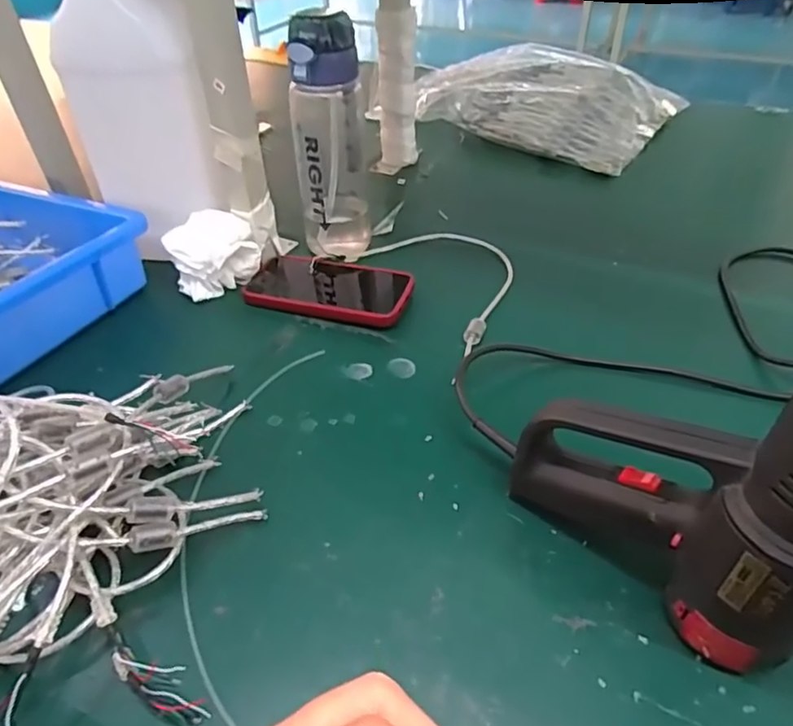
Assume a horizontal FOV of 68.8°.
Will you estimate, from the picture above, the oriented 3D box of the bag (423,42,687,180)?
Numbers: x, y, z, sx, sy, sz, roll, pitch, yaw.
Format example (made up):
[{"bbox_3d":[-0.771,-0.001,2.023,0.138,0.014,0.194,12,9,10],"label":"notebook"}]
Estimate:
[{"bbox_3d":[0.209,-0.459,0.971,0.465,0.068,0.301,28,50,29],"label":"bag"}]

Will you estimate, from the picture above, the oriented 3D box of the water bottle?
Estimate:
[{"bbox_3d":[-0.070,-0.226,0.609,0.075,0.235,0.090,-6,42,-4],"label":"water bottle"}]

